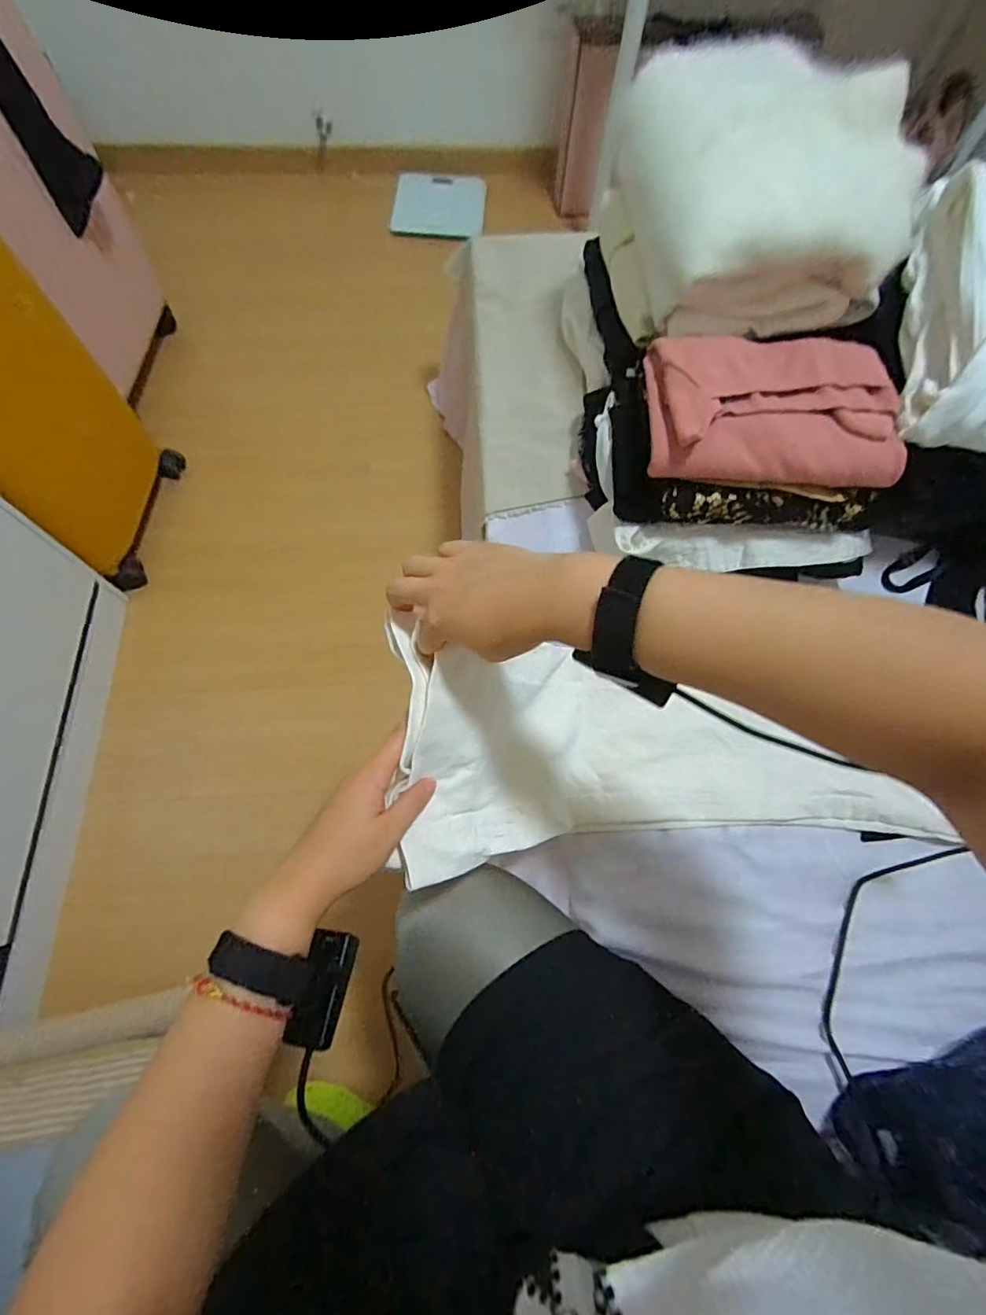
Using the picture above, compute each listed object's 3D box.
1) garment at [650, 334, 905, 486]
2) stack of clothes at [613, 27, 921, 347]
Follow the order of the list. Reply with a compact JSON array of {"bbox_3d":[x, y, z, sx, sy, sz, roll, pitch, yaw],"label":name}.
[{"bbox_3d":[0.272,-0.254,0.529,0.231,0.041,0.170,4,68,-1],"label":"garment"},{"bbox_3d":[0.286,-0.474,0.554,0.252,0.140,0.235,-9,69,-6],"label":"stack of clothes"}]

